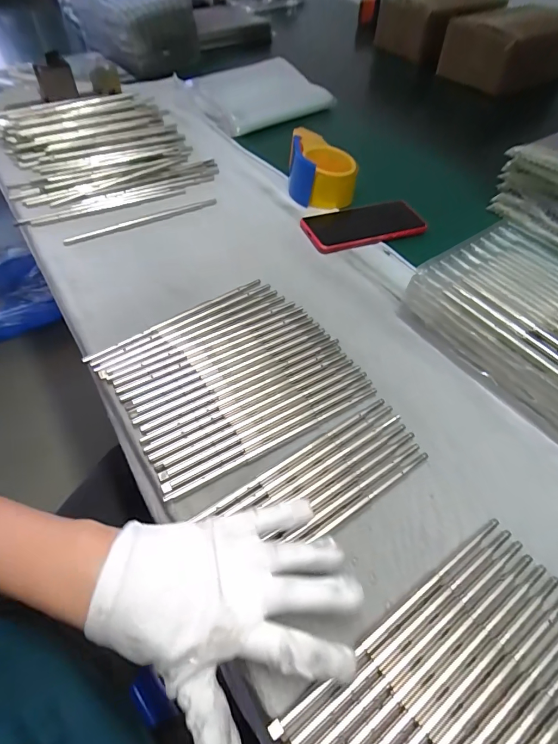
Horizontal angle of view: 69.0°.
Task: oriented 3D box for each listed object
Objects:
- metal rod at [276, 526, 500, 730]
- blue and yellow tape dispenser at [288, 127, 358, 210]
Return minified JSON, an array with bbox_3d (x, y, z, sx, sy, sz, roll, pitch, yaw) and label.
[{"bbox_3d":[0.082,0.164,0.276,0.211,0.004,0.008,-29,59,-22],"label":"metal rod"},{"bbox_3d":[0.064,-0.304,0.609,0.097,0.062,0.104,0,53,-1],"label":"blue and yellow tape dispenser"}]

